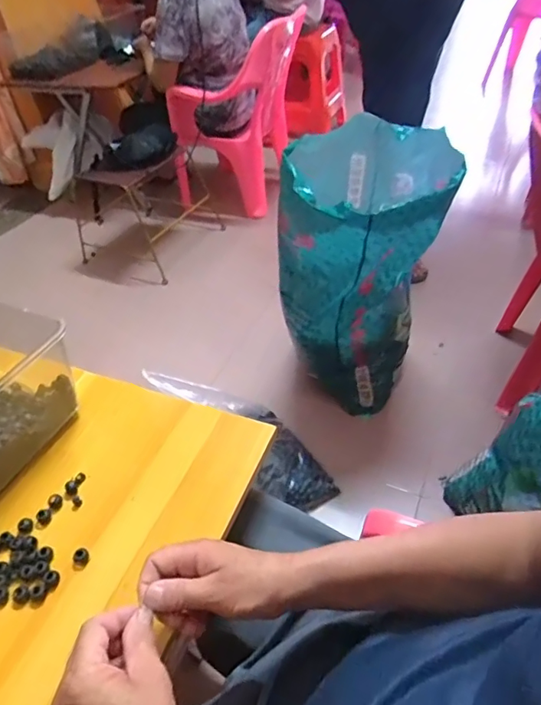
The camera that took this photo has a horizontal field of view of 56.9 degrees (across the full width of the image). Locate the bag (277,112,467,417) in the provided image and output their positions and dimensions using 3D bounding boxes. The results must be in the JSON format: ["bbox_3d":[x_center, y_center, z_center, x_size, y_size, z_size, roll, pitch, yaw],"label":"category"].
[{"bbox_3d":[0.212,-0.173,1.156,0.350,0.596,0.309,7,44,13],"label":"bag"}]

